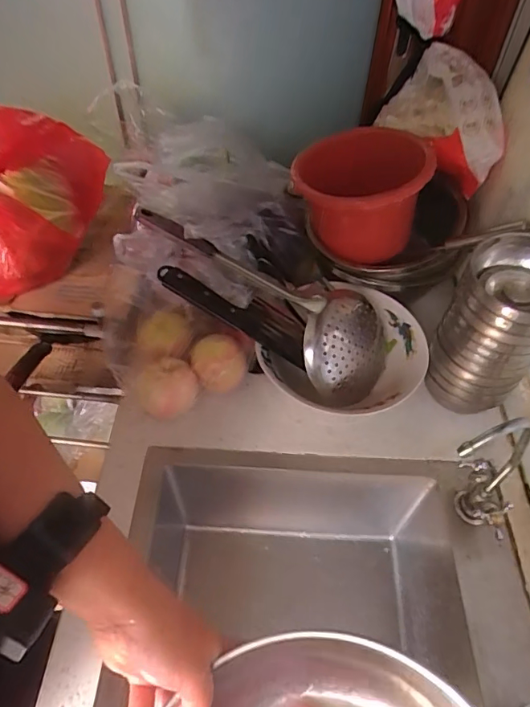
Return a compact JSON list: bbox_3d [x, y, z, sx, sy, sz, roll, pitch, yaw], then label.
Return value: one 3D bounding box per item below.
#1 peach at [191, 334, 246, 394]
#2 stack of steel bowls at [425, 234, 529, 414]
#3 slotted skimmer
[{"bbox_3d":[-0.063,0.012,0.658,0.073,0.057,0.060,-13,53,-12],"label":"peach"},{"bbox_3d":[0.273,-0.029,0.581,0.112,0.216,0.100,25,55,17],"label":"stack of steel bowls"},{"bbox_3d":[0.002,-0.093,0.674,0.402,0.094,0.152,35,57,6],"label":"slotted skimmer"}]

